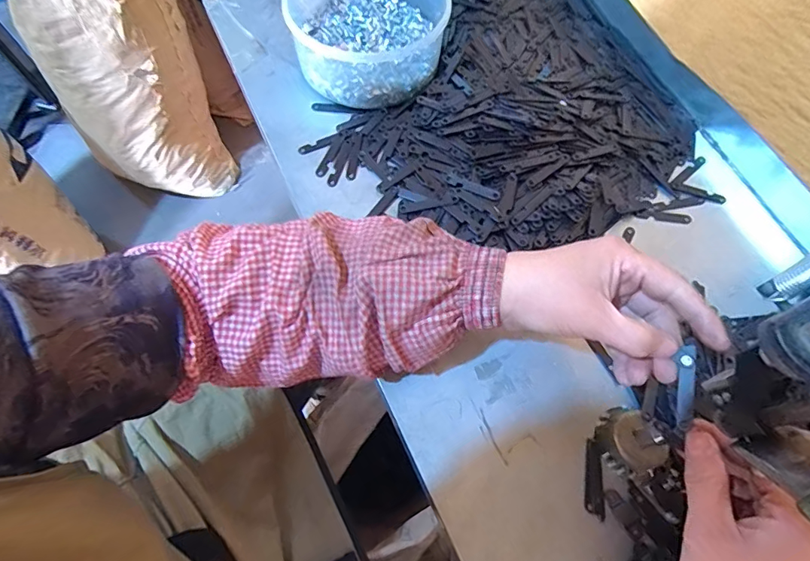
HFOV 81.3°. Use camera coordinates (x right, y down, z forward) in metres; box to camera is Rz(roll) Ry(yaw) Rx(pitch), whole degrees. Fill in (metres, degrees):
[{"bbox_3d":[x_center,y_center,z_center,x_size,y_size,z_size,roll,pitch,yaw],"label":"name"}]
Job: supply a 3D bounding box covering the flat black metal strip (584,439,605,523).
[{"bbox_3d":[0.136,0.143,0.339,0.014,0.004,0.052,8,68,0],"label":"flat black metal strip"}]

